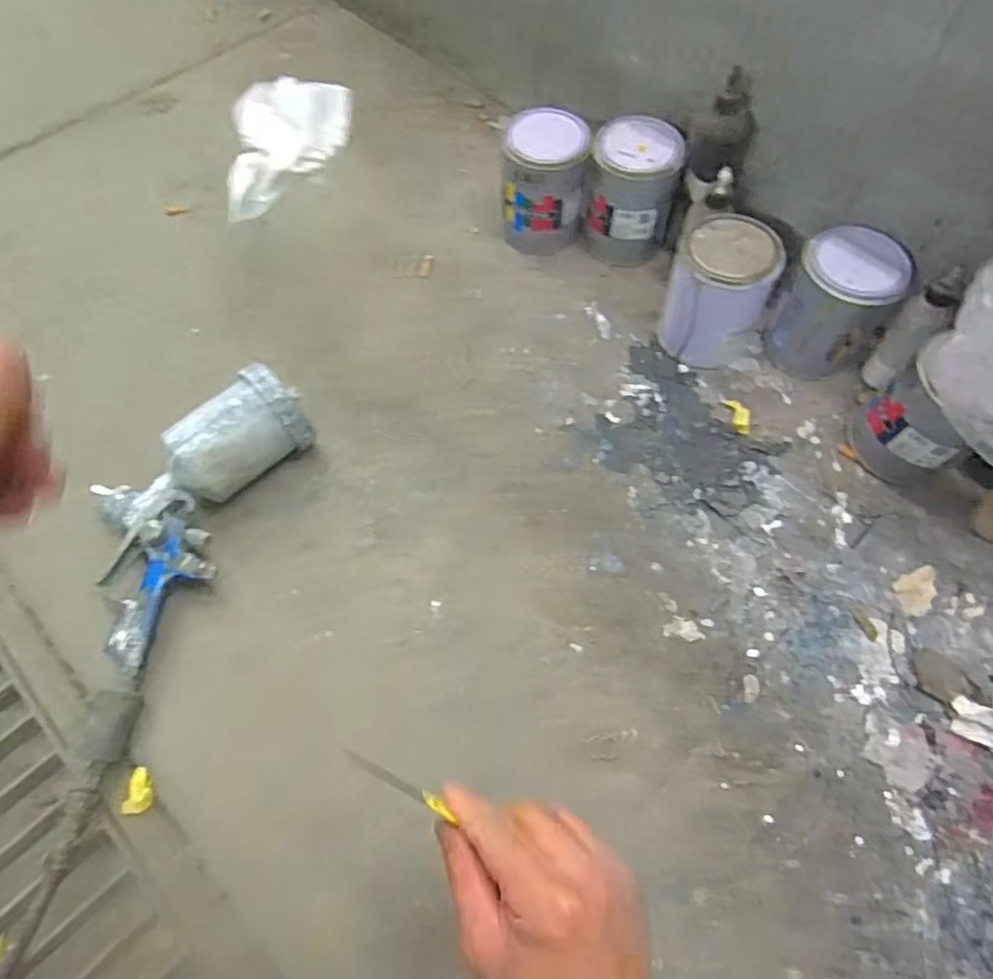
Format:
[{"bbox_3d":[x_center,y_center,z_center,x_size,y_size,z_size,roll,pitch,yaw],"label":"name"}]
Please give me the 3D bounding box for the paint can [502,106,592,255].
[{"bbox_3d":[0.059,-0.382,0.826,0.100,0.140,0.103,0,63,-1],"label":"paint can"}]

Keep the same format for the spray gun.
[{"bbox_3d":[-0.311,0.013,0.644,0.137,0.097,0.308,28,66,12],"label":"spray gun"}]

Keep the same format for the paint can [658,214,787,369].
[{"bbox_3d":[0.251,-0.219,0.742,0.109,0.140,0.102,0,63,-1],"label":"paint can"}]

